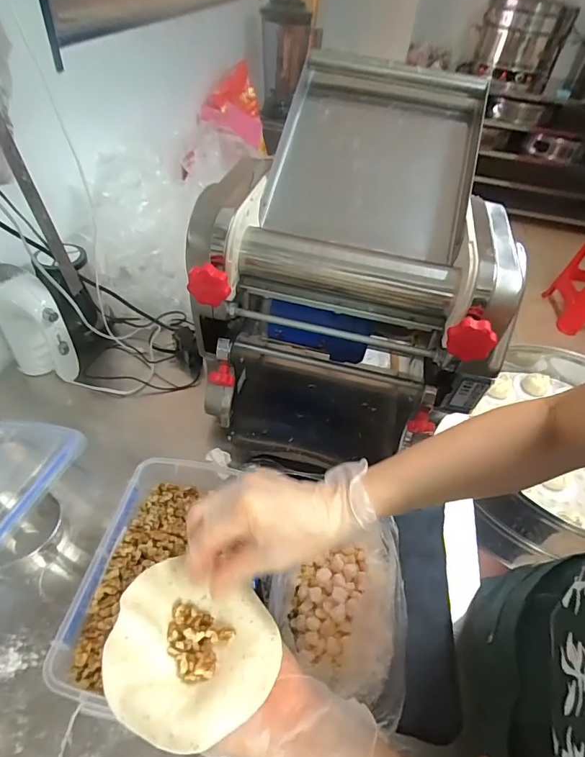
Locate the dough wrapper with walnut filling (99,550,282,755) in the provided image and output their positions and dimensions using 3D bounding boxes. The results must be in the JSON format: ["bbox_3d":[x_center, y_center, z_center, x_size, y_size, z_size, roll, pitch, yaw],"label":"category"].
[{"bbox_3d":[-0.076,0.205,0.325,0.121,0.026,0.108,14,46,7],"label":"dough wrapper with walnut filling"}]

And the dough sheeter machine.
[{"bbox_3d":[0.081,-0.131,0.642,0.373,0.469,0.395,13,46,5],"label":"dough sheeter machine"}]

